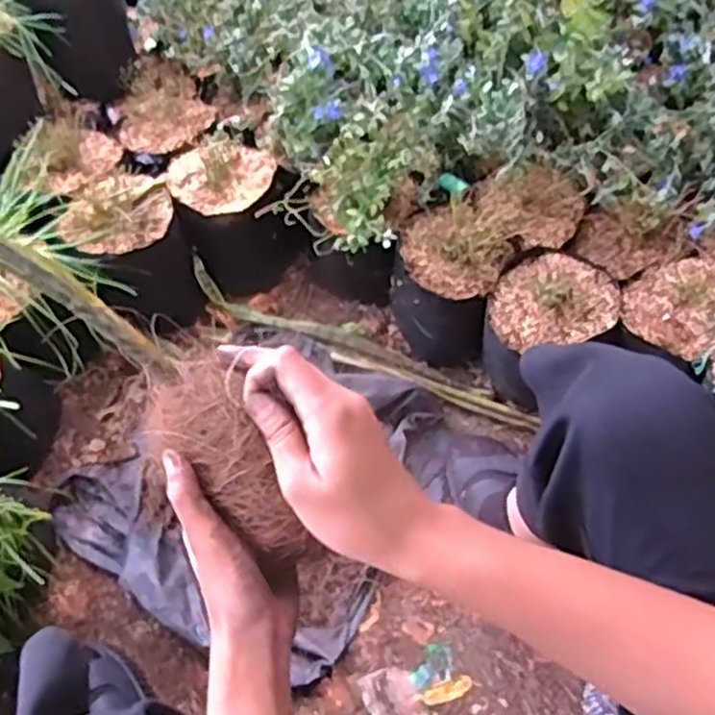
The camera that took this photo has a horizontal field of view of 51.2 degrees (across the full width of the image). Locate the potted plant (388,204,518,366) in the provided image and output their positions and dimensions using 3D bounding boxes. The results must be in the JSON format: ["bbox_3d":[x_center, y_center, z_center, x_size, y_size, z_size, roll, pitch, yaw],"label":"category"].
[{"bbox_3d":[0.119,-0.100,0.970,0.139,0.181,0.145,-1,57,2],"label":"potted plant"}]

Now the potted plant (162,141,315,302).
[{"bbox_3d":[-0.172,-0.199,1.092,0.161,0.216,0.125,-22,58,-12],"label":"potted plant"}]

